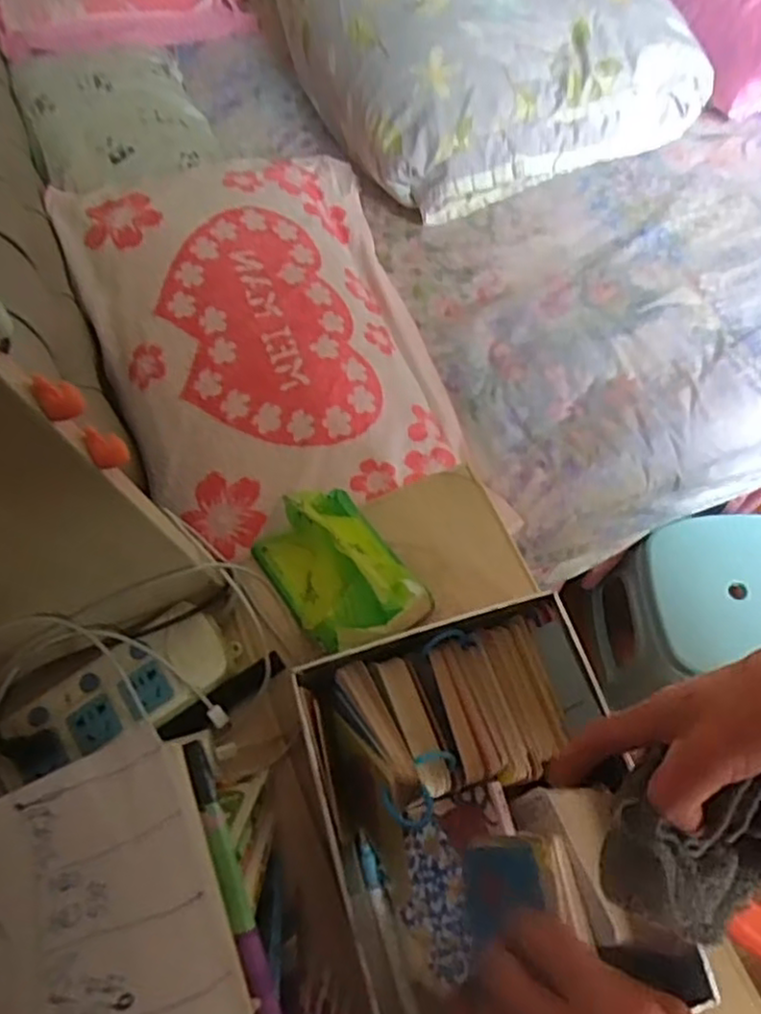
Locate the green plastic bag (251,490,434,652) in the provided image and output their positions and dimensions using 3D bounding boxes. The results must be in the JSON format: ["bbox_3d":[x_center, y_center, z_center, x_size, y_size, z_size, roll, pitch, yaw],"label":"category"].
[{"bbox_3d":[-0.032,0.049,0.542,0.091,0.055,0.130,-37,71,-11],"label":"green plastic bag"}]

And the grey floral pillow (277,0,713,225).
[{"bbox_3d":[0.139,-0.786,1.122,0.527,0.194,0.617,-24,69,-6],"label":"grey floral pillow"}]

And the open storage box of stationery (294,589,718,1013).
[{"bbox_3d":[0.059,0.203,0.453,0.194,0.088,0.239,-16,68,-3],"label":"open storage box of stationery"}]

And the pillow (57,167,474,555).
[{"bbox_3d":[-0.147,-0.241,0.952,0.421,0.128,0.627,-23,67,-7],"label":"pillow"}]

